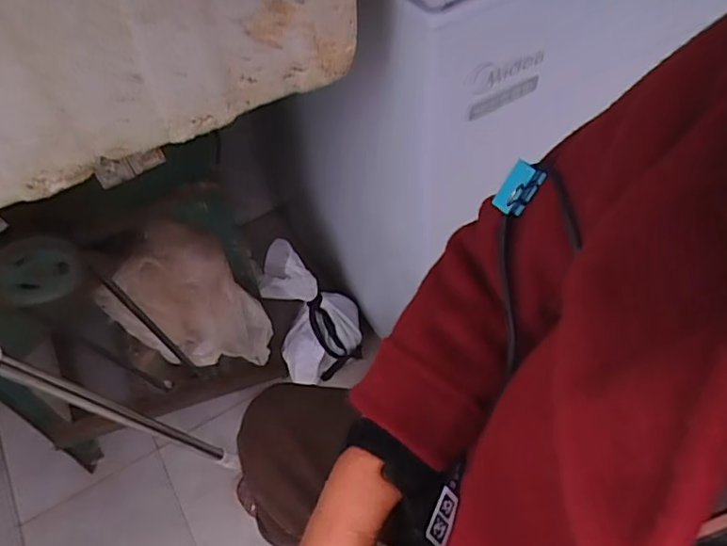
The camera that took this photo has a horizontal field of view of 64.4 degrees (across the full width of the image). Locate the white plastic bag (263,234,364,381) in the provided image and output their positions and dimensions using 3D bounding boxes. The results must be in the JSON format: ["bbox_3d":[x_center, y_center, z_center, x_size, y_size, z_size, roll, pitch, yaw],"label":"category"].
[{"bbox_3d":[-0.091,0.079,1.081,0.176,0.231,0.191,-11,53,-3],"label":"white plastic bag"}]

